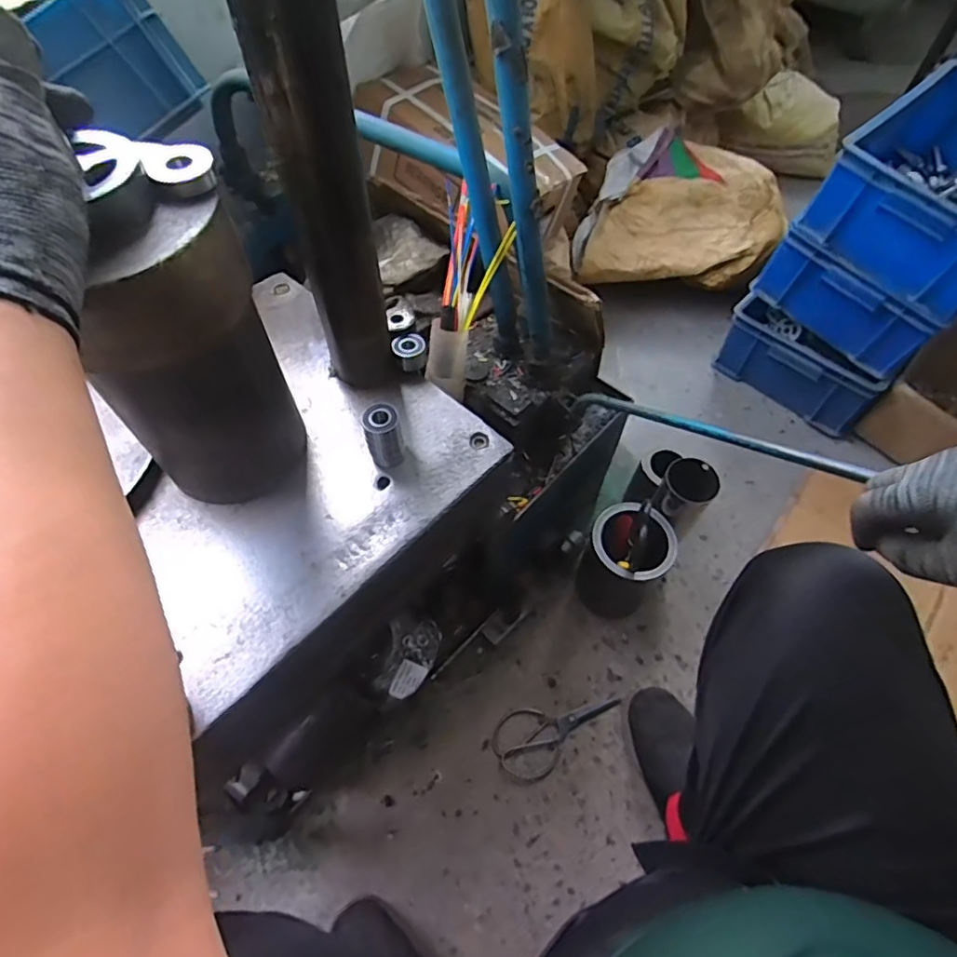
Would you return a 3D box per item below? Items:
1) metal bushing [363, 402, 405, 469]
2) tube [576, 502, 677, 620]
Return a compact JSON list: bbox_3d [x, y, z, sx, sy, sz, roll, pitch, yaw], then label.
[{"bbox_3d":[-0.088,-0.039,0.537,0.032,0.062,0.027,-13,59,-8],"label":"metal bushing"},{"bbox_3d":[0.220,0.130,0.881,0.112,0.210,0.110,0,58,0],"label":"tube"}]

